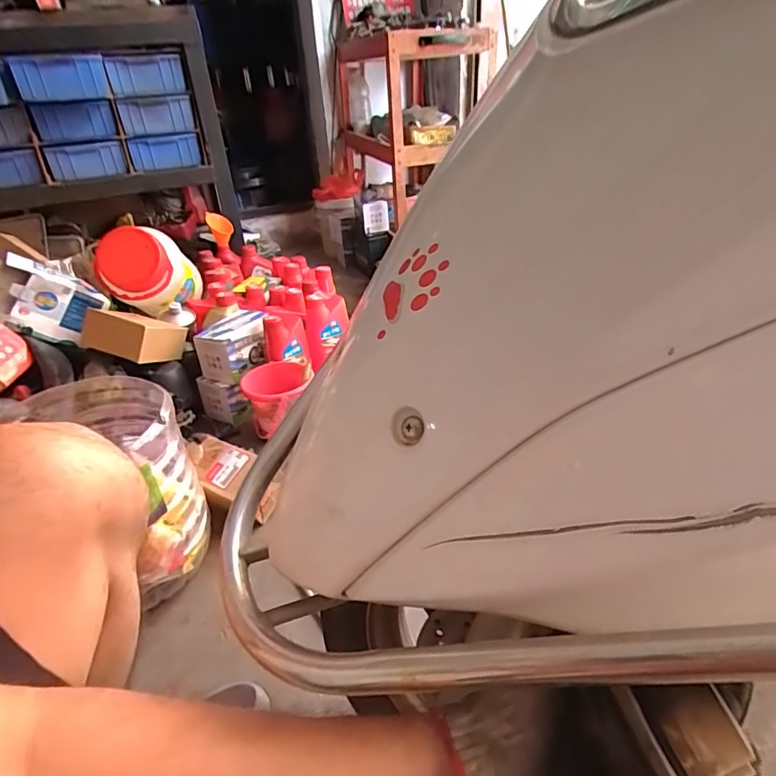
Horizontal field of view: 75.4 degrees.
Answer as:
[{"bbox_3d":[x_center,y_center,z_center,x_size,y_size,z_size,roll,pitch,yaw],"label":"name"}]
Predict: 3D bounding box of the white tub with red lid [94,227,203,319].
[{"bbox_3d":[-0.560,-0.277,1.196,0.164,0.193,0.210,-6,16,-2],"label":"white tub with red lid"}]

